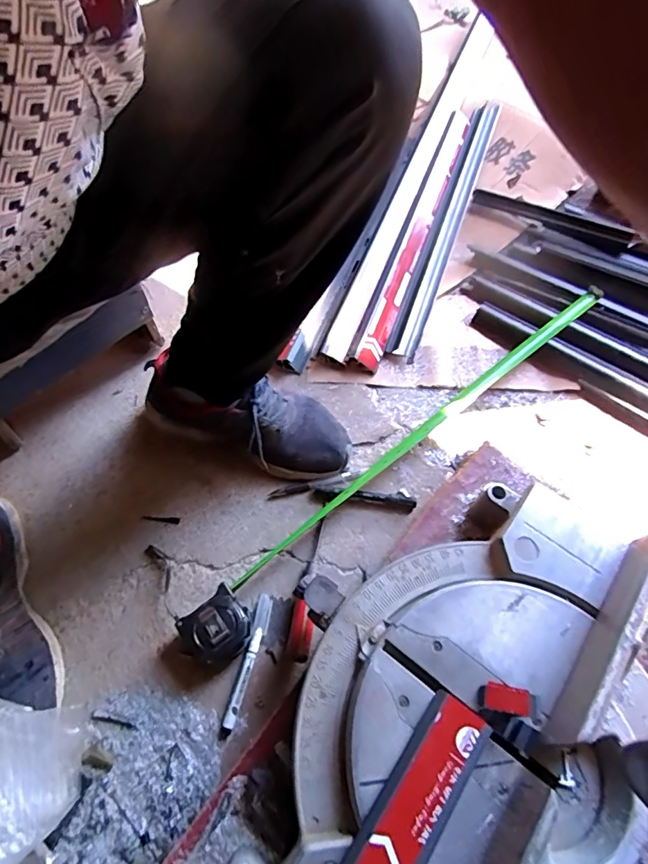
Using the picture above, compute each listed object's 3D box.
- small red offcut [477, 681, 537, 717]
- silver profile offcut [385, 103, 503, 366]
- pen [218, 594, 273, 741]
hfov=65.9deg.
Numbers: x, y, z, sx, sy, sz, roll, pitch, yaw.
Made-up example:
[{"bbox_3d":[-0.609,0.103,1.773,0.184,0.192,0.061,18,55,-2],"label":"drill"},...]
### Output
[{"bbox_3d":[0.155,0.229,0.428,0.046,0.009,0.021,-4,60,30],"label":"small red offcut"},{"bbox_3d":[0.213,-0.365,0.855,0.051,0.042,0.585,17,59,11],"label":"silver profile offcut"},{"bbox_3d":[-0.084,0.253,0.547,0.017,0.021,0.145,12,59,8],"label":"pen"}]

